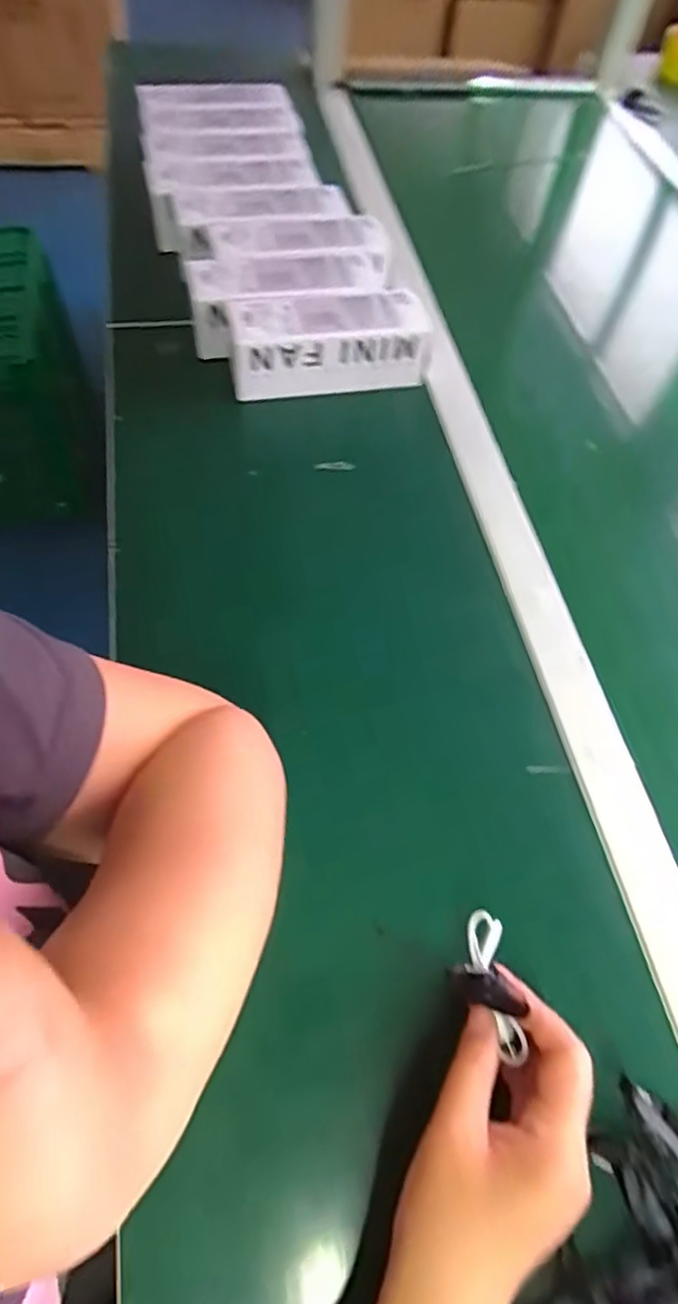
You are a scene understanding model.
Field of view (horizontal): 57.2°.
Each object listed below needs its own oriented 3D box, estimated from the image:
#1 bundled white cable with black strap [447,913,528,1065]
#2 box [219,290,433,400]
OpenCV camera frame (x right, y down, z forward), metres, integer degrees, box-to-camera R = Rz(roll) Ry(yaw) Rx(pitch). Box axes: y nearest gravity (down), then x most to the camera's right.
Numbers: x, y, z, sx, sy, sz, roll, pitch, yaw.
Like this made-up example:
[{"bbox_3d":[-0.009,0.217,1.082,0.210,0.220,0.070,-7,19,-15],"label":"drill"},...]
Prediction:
[{"bbox_3d":[0.076,0.171,0.323,0.027,0.027,0.067,-2,45,-6],"label":"bundled white cable with black strap"},{"bbox_3d":[-0.012,-0.279,0.573,0.178,0.064,0.070,-10,61,-10],"label":"box"}]

